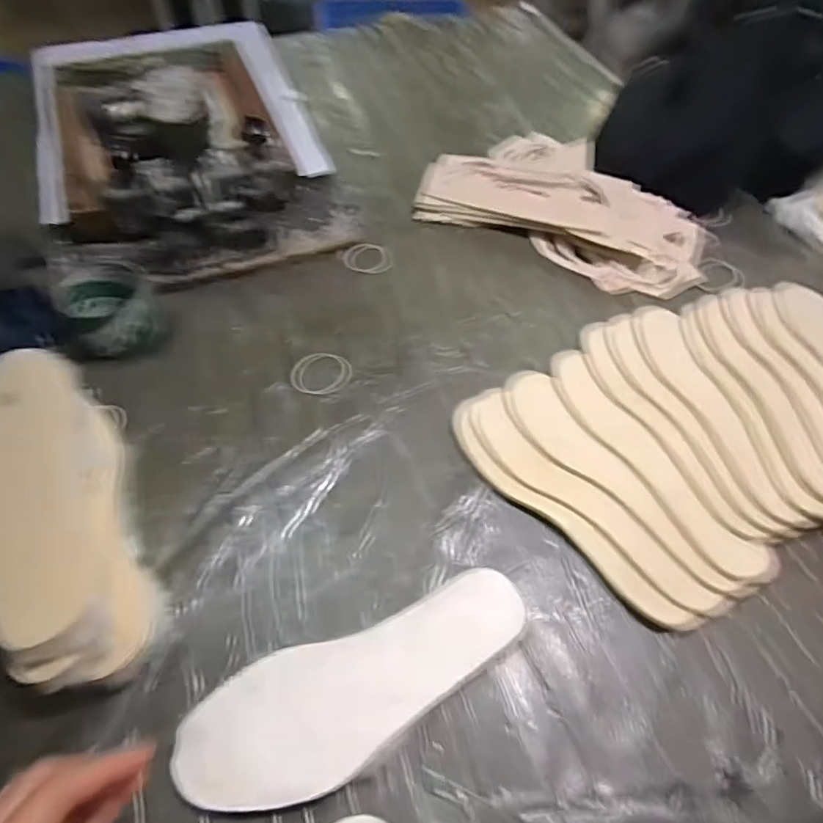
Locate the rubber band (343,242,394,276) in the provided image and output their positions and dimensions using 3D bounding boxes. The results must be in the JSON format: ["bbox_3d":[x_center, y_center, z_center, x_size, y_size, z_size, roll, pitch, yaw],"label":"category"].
[{"bbox_3d":[-0.052,-0.185,0.647,0.058,0.004,0.052,13,57,7],"label":"rubber band"}]

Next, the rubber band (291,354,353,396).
[{"bbox_3d":[-0.093,-0.041,0.550,0.061,0.004,0.053,-7,57,-6],"label":"rubber band"}]

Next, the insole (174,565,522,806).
[{"bbox_3d":[-0.032,0.193,0.375,0.249,0.007,0.086,-18,64,-14],"label":"insole"}]

